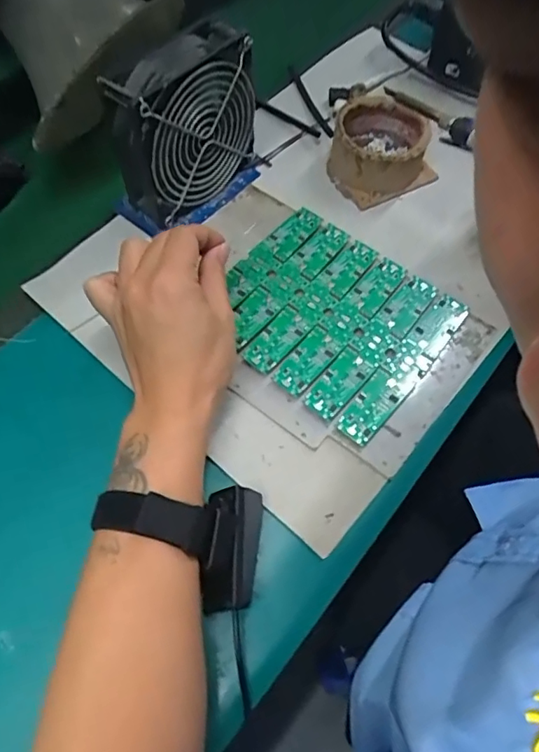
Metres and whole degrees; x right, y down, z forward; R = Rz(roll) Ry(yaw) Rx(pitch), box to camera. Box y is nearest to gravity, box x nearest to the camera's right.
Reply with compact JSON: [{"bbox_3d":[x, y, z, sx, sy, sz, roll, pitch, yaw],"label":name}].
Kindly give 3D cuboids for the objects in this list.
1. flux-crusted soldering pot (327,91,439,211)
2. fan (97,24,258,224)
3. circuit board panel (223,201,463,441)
[{"bbox_3d":[0.103,-0.214,0.497,0.096,0.047,0.088,-23,64,-12],"label":"flux-crusted soldering pot"},{"bbox_3d":[-0.069,-0.207,0.450,0.047,0.130,0.129,37,67,18],"label":"fan"},{"bbox_3d":[0.046,-0.049,0.419,0.166,0.005,0.145,36,67,17],"label":"circuit board panel"}]

